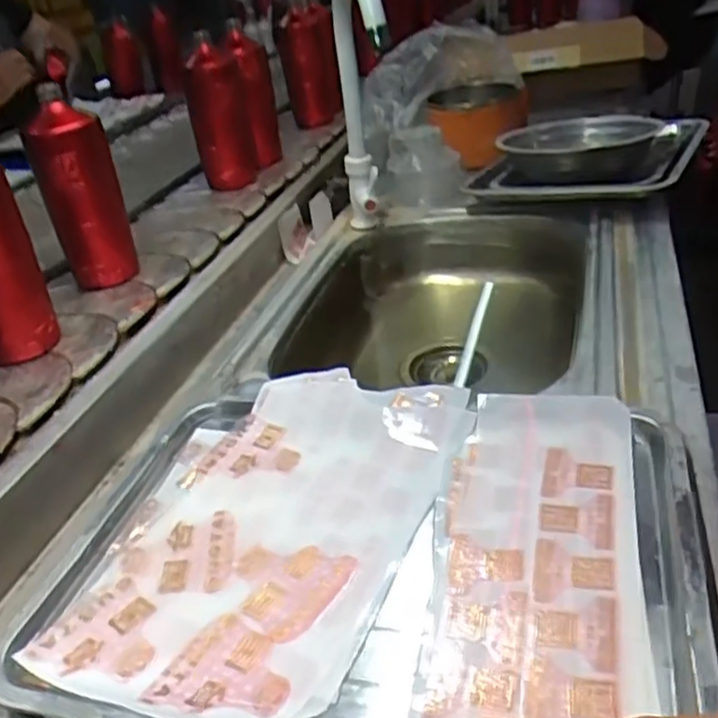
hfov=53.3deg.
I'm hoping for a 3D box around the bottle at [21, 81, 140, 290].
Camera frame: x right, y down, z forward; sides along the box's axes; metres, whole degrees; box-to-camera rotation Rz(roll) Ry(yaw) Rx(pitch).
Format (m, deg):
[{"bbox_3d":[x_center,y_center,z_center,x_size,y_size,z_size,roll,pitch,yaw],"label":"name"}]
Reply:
[{"bbox_3d":[-0.308,-0.181,0.797,0.077,0.193,0.063,-30,36,-27],"label":"bottle"}]

